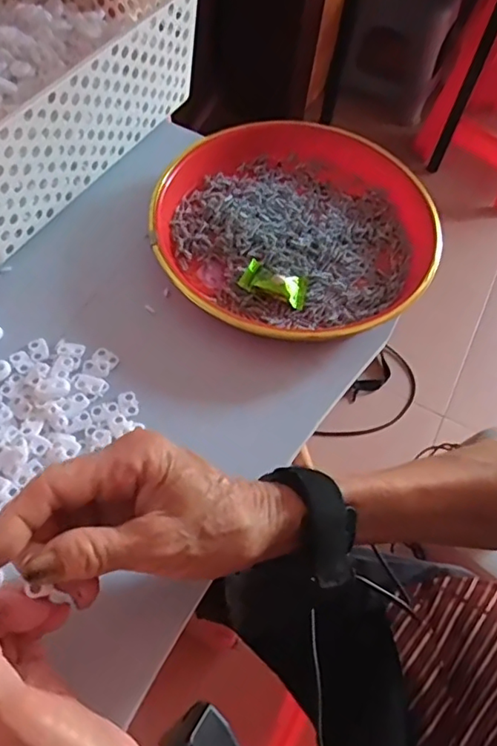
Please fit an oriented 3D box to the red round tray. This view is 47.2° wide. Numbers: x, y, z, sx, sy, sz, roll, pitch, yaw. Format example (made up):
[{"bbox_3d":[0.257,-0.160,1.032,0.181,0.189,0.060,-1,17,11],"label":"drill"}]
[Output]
[{"bbox_3d":[0.040,-0.119,0.449,0.208,0.048,0.216,3,58,-4],"label":"red round tray"}]

